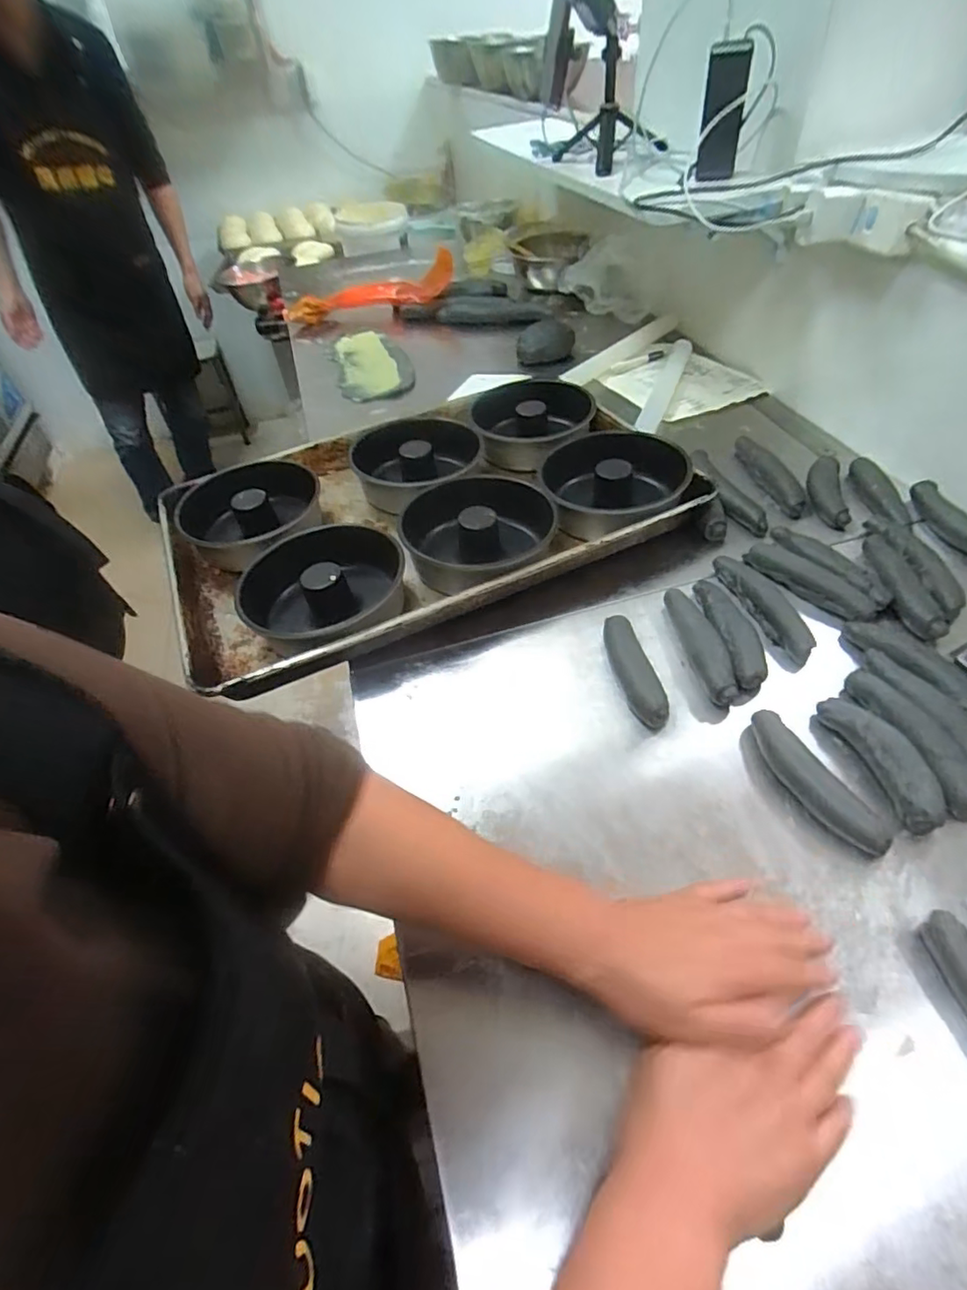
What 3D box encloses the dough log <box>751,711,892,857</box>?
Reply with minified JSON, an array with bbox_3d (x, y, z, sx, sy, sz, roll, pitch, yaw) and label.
[{"bbox_3d":[0.254,0.106,0.455,0.030,0.027,0.126,-23,50,-15],"label":"dough log"}]

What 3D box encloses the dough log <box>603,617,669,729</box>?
[{"bbox_3d":[0.141,0.024,0.546,0.033,0.022,0.118,-11,48,-4],"label":"dough log"}]

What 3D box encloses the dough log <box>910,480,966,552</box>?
[{"bbox_3d":[0.526,-0.134,0.646,0.026,0.030,0.128,-17,49,-9],"label":"dough log"}]

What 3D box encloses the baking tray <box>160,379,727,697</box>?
[{"bbox_3d":[-0.080,-0.176,0.723,0.582,0.062,0.404,-21,50,-13],"label":"baking tray"}]

